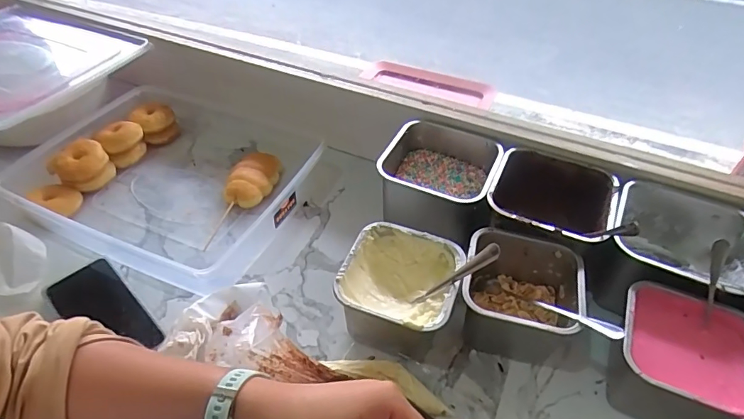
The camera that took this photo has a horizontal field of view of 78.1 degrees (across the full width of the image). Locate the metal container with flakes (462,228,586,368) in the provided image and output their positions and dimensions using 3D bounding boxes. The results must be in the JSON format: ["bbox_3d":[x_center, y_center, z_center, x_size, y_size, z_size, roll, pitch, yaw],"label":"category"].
[{"bbox_3d":[0.163,0.098,0.503,0.126,0.094,0.117,10,46,9],"label":"metal container with flakes"}]

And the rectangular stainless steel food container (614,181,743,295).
[{"bbox_3d":[0.340,0.054,0.529,0.136,0.095,0.134,22,49,20],"label":"rectangular stainless steel food container"}]

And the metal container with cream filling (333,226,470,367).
[{"bbox_3d":[0.034,0.096,0.502,0.124,0.094,0.116,16,47,15],"label":"metal container with cream filling"}]

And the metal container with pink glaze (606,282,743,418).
[{"bbox_3d":[0.293,0.153,0.449,0.115,0.097,0.113,20,48,18],"label":"metal container with pink glaze"}]

